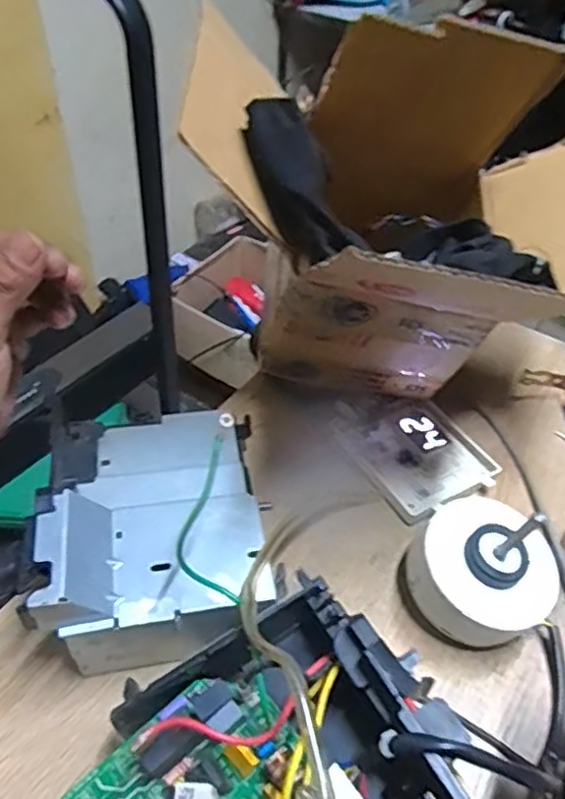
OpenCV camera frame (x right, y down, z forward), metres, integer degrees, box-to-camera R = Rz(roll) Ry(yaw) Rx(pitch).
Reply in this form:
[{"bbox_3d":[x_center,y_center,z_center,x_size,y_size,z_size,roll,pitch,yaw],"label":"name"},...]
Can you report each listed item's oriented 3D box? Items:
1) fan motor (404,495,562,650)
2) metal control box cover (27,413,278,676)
[{"bbox_3d":[0.134,0.108,0.416,0.086,0.096,0.090,2,46,-2],"label":"fan motor"},{"bbox_3d":[-0.086,0.072,0.440,0.136,0.073,0.194,-6,36,-6],"label":"metal control box cover"}]

